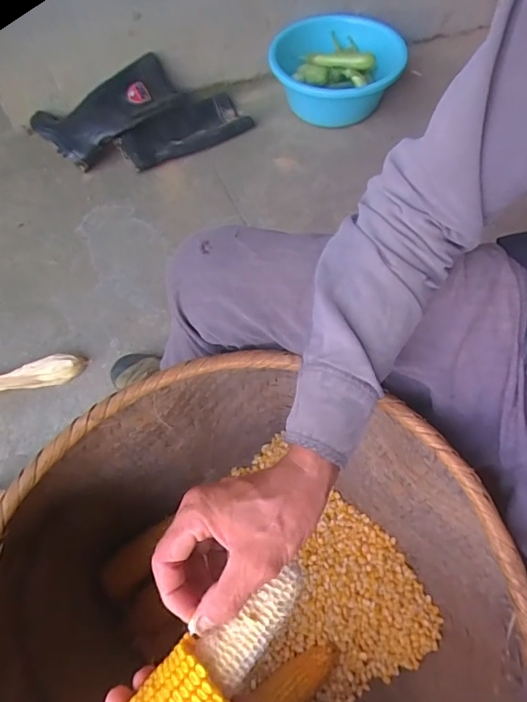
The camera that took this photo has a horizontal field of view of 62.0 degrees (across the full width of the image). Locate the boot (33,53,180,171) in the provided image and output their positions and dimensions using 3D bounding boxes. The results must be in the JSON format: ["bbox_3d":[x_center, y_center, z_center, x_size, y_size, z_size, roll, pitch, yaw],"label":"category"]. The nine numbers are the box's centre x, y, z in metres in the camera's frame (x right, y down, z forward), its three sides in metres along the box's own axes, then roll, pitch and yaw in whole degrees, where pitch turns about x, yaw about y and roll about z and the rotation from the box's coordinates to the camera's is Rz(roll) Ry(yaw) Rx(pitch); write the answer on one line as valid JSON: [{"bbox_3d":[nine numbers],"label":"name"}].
[{"bbox_3d":[-0.420,-0.648,1.145,0.218,0.134,0.341,36,70,18],"label":"boot"}]

